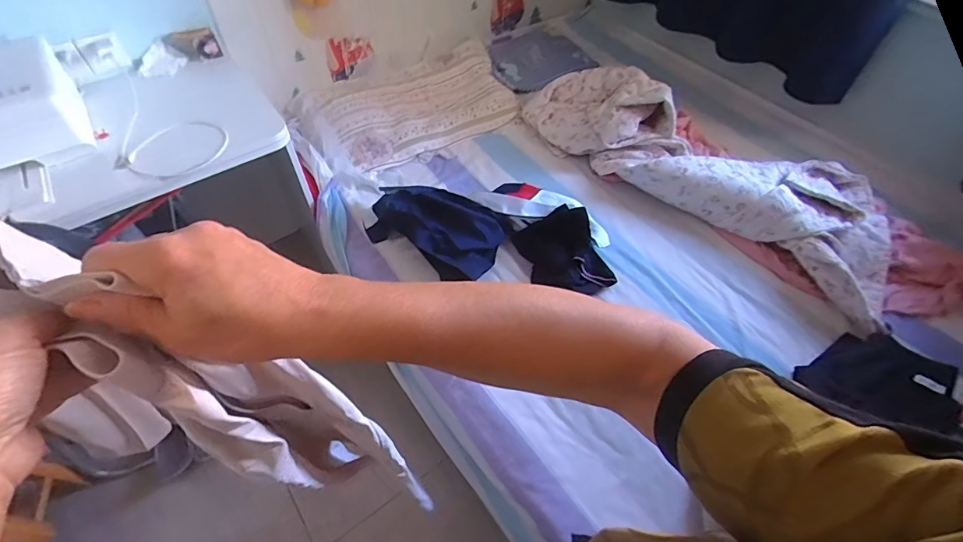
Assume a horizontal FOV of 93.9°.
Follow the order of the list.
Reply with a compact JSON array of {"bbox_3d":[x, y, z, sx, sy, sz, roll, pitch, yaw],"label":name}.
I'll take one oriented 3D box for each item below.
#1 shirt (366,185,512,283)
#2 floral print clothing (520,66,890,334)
[{"bbox_3d":[-0.133,-0.129,1.229,0.381,0.081,0.219,26,56,17],"label":"shirt"},{"bbox_3d":[0.608,-0.328,1.299,0.315,0.204,1.157,-37,62,-26],"label":"floral print clothing"}]

